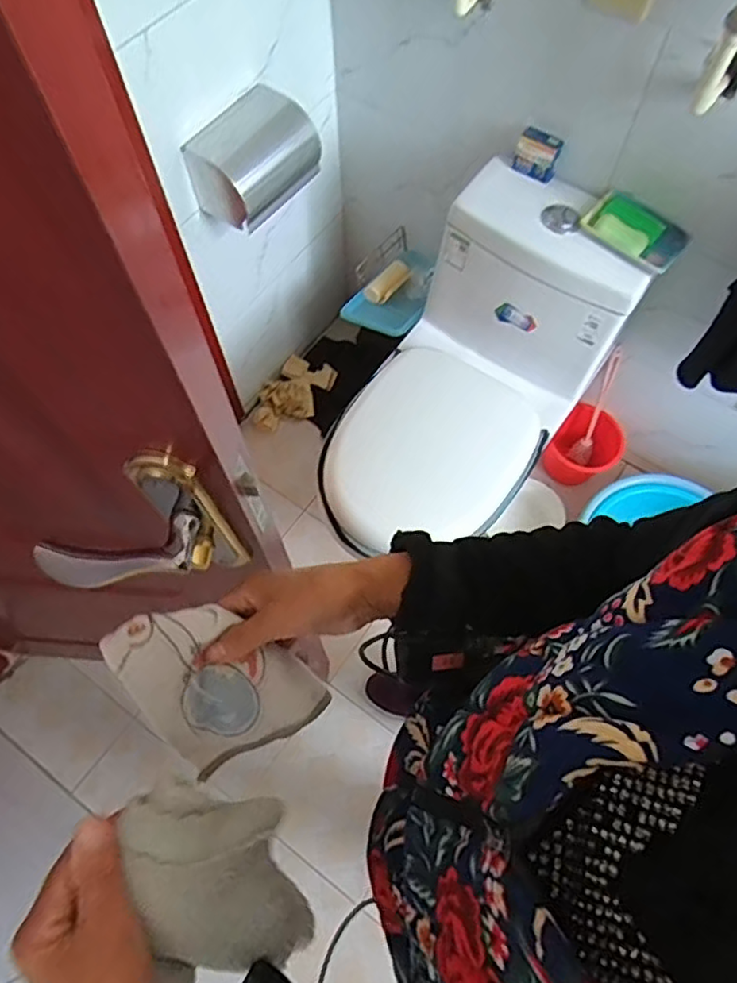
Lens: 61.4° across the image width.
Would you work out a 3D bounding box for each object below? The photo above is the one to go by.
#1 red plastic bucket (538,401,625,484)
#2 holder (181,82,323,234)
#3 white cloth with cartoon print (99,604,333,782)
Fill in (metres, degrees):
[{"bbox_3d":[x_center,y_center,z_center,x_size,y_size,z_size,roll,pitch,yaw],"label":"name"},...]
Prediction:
[{"bbox_3d":[0.499,-0.095,1.470,0.154,0.150,0.165,0,65,0],"label":"red plastic bucket"},{"bbox_3d":[-0.185,-0.567,1.045,0.137,0.125,0.203,30,69,13],"label":"holder"},{"bbox_3d":[-0.108,0.131,0.443,0.107,0.020,0.135,-33,110,-9],"label":"white cloth with cartoon print"}]

